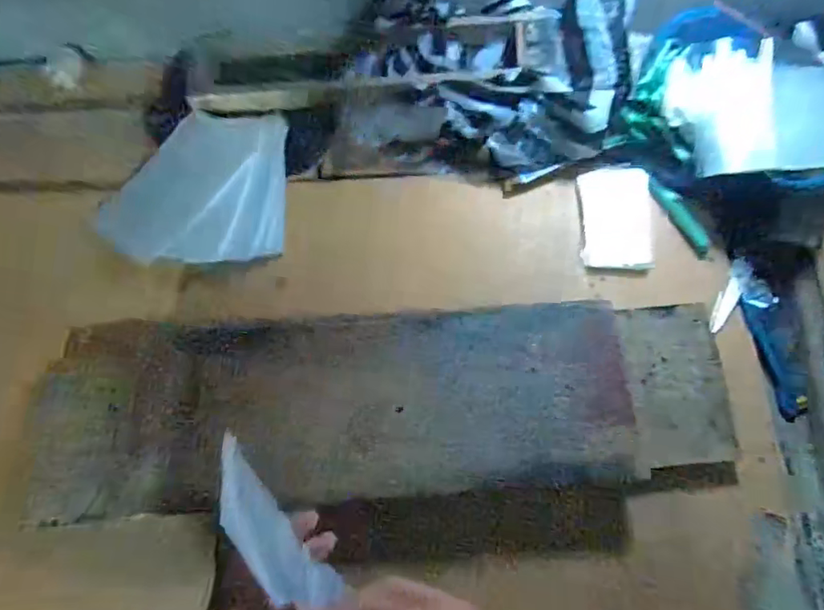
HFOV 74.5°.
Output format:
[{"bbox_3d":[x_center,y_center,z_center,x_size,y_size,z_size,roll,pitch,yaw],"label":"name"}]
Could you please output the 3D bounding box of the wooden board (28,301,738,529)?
[{"bbox_3d":[-0.022,0.100,0.538,0.672,0.027,0.178,-4,75,-1],"label":"wooden board"}]

